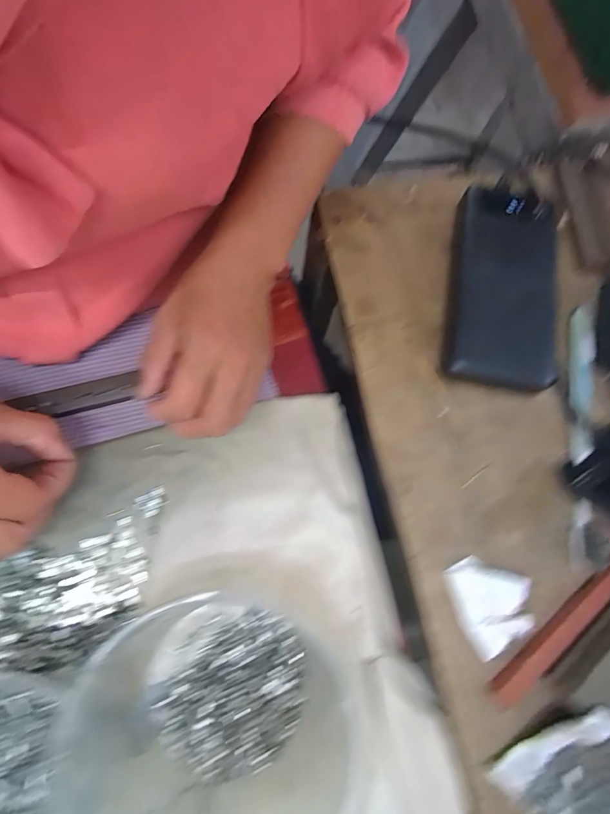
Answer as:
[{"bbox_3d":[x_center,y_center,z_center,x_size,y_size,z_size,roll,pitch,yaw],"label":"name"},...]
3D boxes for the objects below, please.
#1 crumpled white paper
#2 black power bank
[{"bbox_3d":[0.115,0.119,0.248,0.048,0.004,0.054,-25,79,-11],"label":"crumpled white paper"},{"bbox_3d":[0.144,-0.091,0.291,0.074,0.030,0.161,11,75,-2],"label":"black power bank"}]

